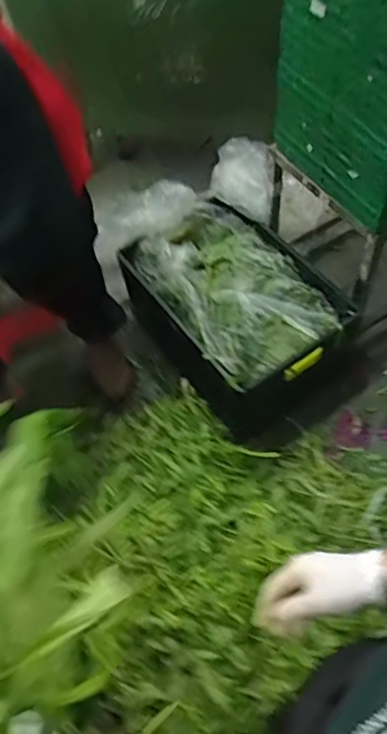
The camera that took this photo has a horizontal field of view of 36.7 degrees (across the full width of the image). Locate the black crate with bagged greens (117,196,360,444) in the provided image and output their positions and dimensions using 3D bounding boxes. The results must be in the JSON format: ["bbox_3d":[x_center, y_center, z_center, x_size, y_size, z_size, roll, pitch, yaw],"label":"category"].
[{"bbox_3d":[0.120,-0.131,1.700,0.407,0.361,0.587,-34,61,-17],"label":"black crate with bagged greens"}]

